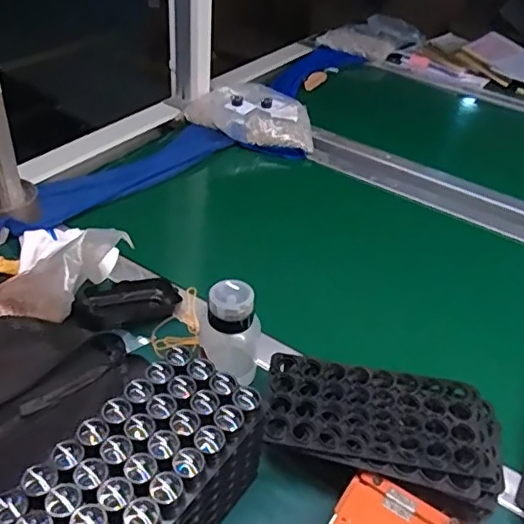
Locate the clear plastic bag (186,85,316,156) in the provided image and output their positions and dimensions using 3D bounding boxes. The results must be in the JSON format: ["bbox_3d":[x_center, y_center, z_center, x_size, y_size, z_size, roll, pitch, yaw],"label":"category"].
[{"bbox_3d":[-0.025,-0.282,1.045,0.239,0.049,0.179,6,39,1],"label":"clear plastic bag"}]

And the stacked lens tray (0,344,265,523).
[{"bbox_3d":[-0.092,0.180,0.429,0.101,0.121,0.200,28,46,26],"label":"stacked lens tray"}]

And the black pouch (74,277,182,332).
[{"bbox_3d":[-0.153,0.048,0.640,0.121,0.031,0.056,-14,42,-40],"label":"black pouch"}]

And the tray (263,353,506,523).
[{"bbox_3d":[0.112,0.158,0.528,0.217,0.052,0.115,11,41,9],"label":"tray"}]

